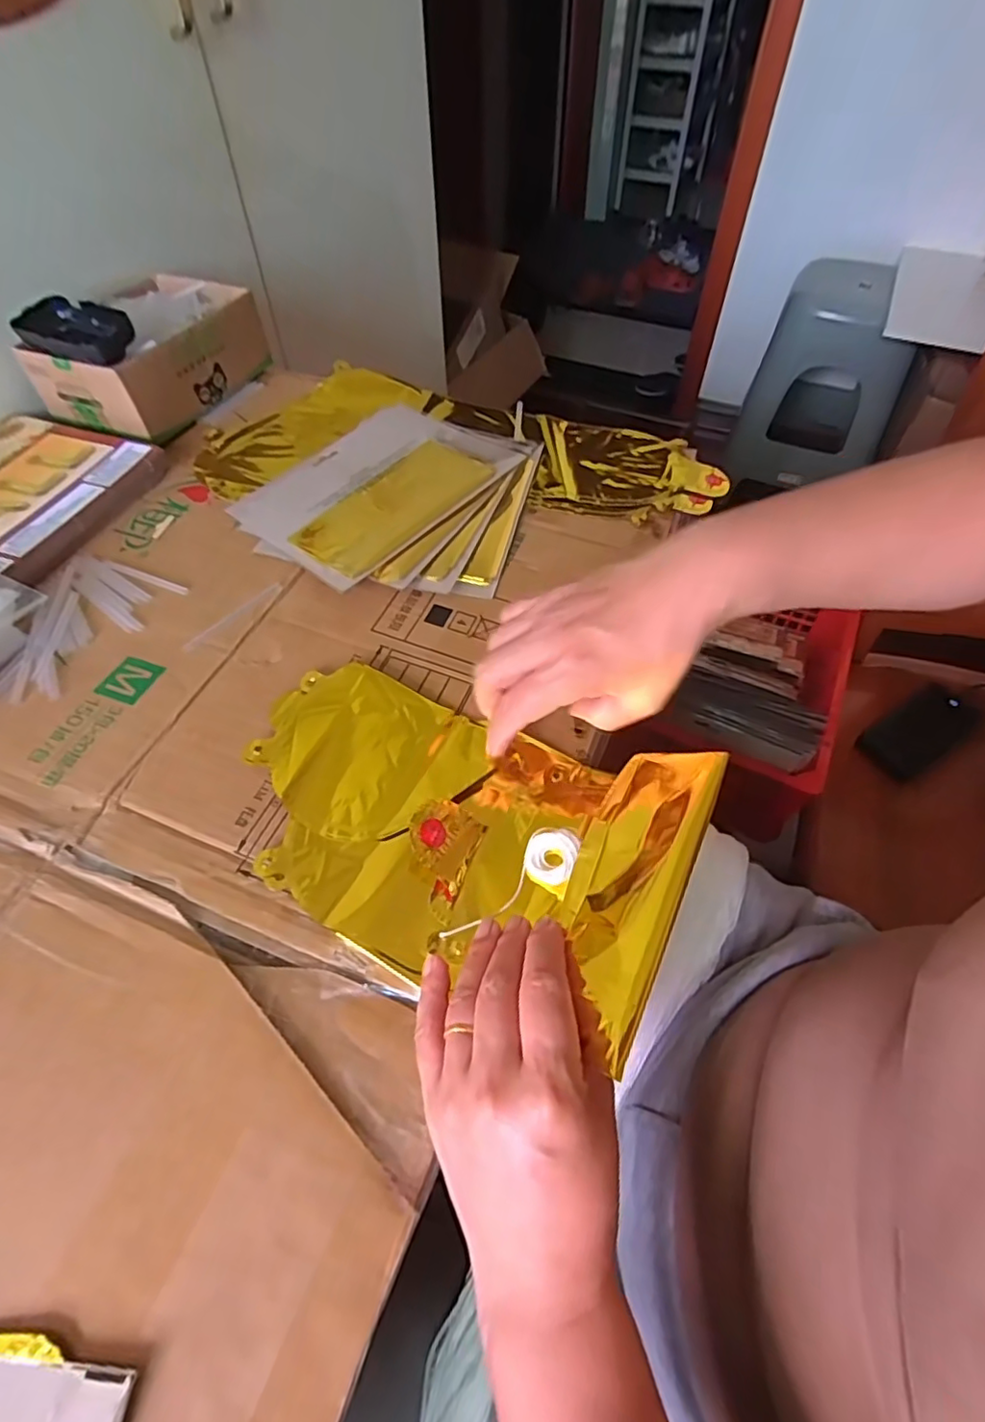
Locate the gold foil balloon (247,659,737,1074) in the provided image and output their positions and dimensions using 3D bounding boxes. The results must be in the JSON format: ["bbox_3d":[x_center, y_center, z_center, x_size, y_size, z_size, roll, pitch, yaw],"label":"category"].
[{"bbox_3d":[-0.027,0.051,0.323,0.245,0.059,0.146,21,57,15],"label":"gold foil balloon"}]

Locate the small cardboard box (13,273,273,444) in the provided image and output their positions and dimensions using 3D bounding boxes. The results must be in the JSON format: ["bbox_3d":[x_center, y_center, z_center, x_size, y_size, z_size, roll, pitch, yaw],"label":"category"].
[{"bbox_3d":[-0.323,-0.343,0.581,0.131,0.080,0.185,21,58,15],"label":"small cardboard box"}]

